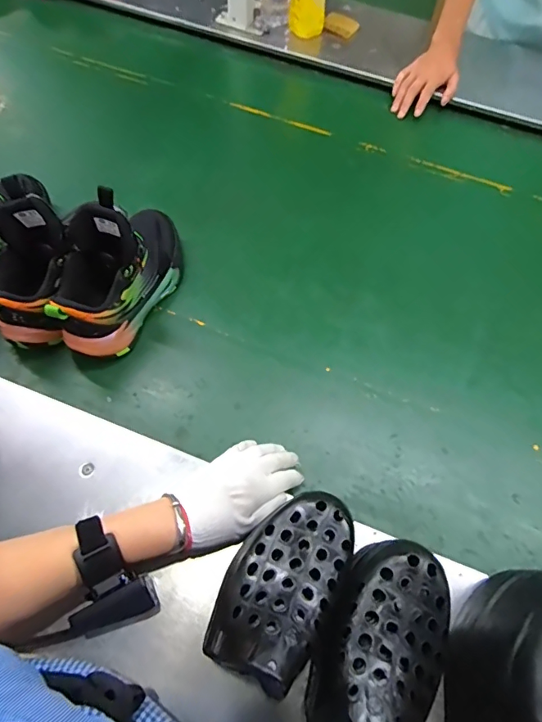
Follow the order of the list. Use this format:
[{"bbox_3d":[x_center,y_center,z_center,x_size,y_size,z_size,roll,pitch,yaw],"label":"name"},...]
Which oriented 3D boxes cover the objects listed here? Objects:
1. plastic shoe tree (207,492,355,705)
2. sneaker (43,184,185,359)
[{"bbox_3d":[0.011,0.164,0.350,0.078,0.050,0.141,28,63,12],"label":"plastic shoe tree"},{"bbox_3d":[-0.188,-0.122,0.573,0.085,0.160,0.232,23,63,8],"label":"sneaker"}]

